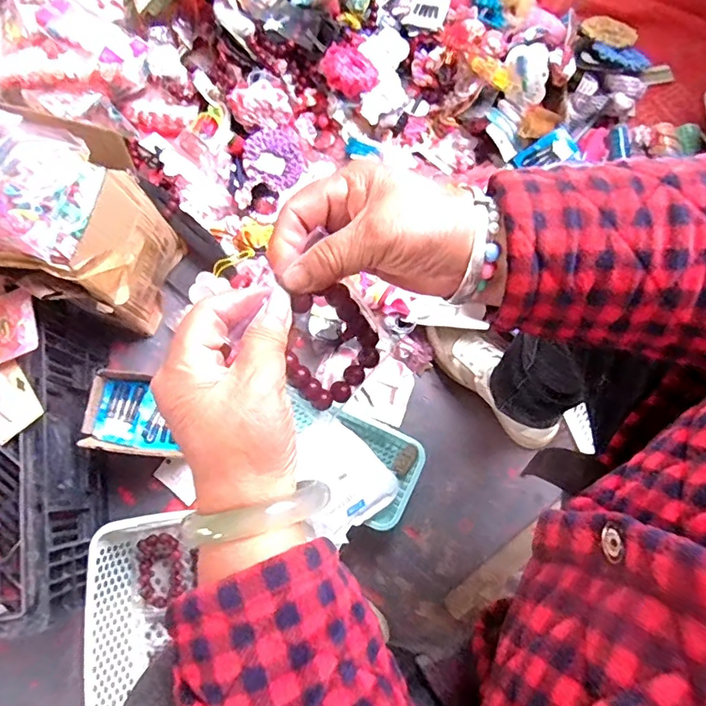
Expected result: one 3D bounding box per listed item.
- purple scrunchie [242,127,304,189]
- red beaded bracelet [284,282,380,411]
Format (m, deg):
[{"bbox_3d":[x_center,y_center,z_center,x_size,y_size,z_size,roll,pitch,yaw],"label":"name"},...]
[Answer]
[{"bbox_3d":[-0.130,-0.317,0.840,0.091,0.030,0.091,0,78,0],"label":"purple scrunchie"},{"bbox_3d":[-0.011,-0.003,0.316,0.065,0.079,0.008,-17,32,-37],"label":"red beaded bracelet"}]

